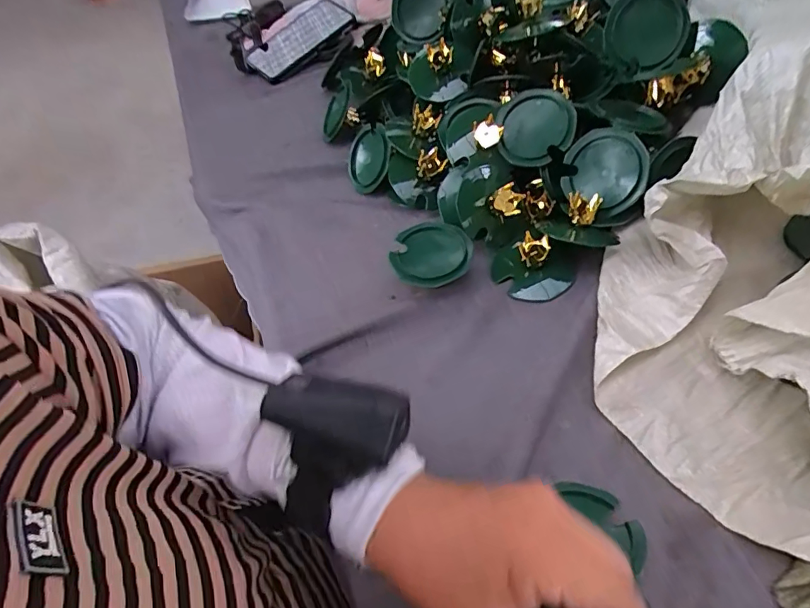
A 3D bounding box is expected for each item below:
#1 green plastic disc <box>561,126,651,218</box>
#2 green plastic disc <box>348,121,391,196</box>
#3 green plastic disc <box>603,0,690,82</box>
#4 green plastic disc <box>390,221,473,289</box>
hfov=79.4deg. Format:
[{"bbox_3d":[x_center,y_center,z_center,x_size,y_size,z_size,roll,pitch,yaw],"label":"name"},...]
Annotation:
[{"bbox_3d":[0.179,-0.119,0.439,0.070,0.073,0.011,22,24,37],"label":"green plastic disc"},{"bbox_3d":[-0.040,-0.164,0.547,0.014,0.070,0.076,10,41,-35],"label":"green plastic disc"},{"bbox_3d":[0.223,-0.250,0.453,0.069,0.072,0.017,-22,26,24],"label":"green plastic disc"},{"bbox_3d":[0.023,-0.048,0.447,0.071,0.022,0.070,-19,42,-4],"label":"green plastic disc"}]

